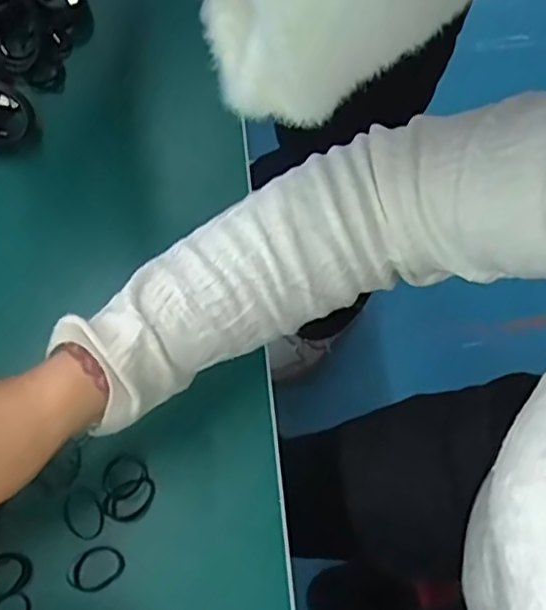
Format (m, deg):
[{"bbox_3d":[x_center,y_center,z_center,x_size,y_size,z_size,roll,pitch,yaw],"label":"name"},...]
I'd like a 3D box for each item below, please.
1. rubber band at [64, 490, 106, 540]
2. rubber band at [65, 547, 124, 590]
[{"bbox_3d":[-0.112,0.124,0.383,0.022,0.004,0.029,-25,73,-11],"label":"rubber band"},{"bbox_3d":[-0.102,0.153,0.376,0.030,0.004,0.023,-38,76,-14],"label":"rubber band"}]

